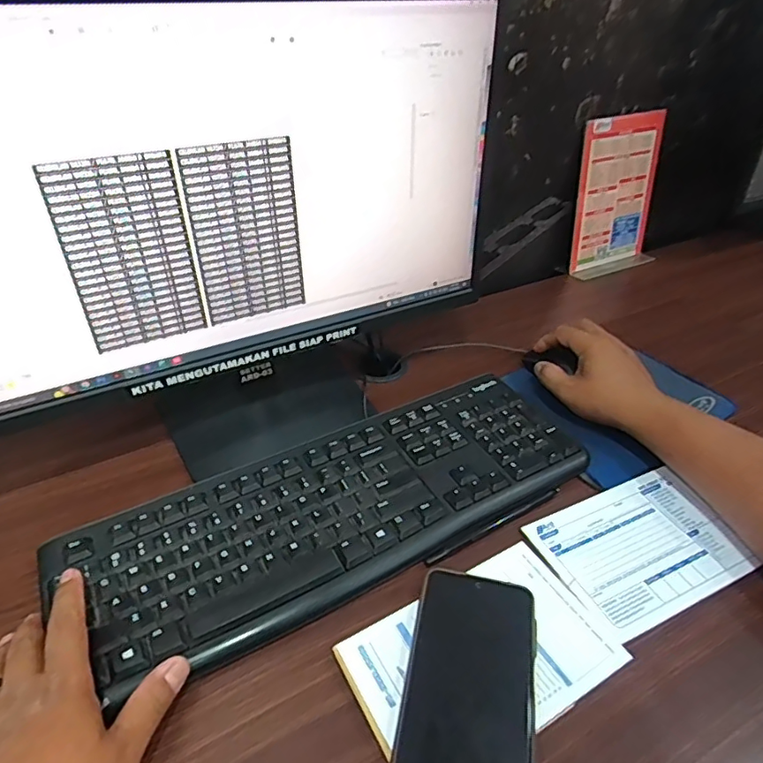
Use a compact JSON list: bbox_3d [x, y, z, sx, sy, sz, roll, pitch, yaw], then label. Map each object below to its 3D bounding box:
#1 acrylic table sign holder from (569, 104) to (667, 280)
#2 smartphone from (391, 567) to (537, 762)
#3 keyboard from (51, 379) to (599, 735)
[{"bbox_3d":[0.351,-0.267,0.800,0.148,0.209,0.054,-21,41,-25],"label":"acrylic table sign holder"},{"bbox_3d":[0.052,0.192,0.329,0.078,0.005,0.165,7,40,11],"label":"smartphone"},{"bbox_3d":[-0.031,0.099,0.454,0.418,0.015,0.149,-19,41,-22],"label":"keyboard"}]

